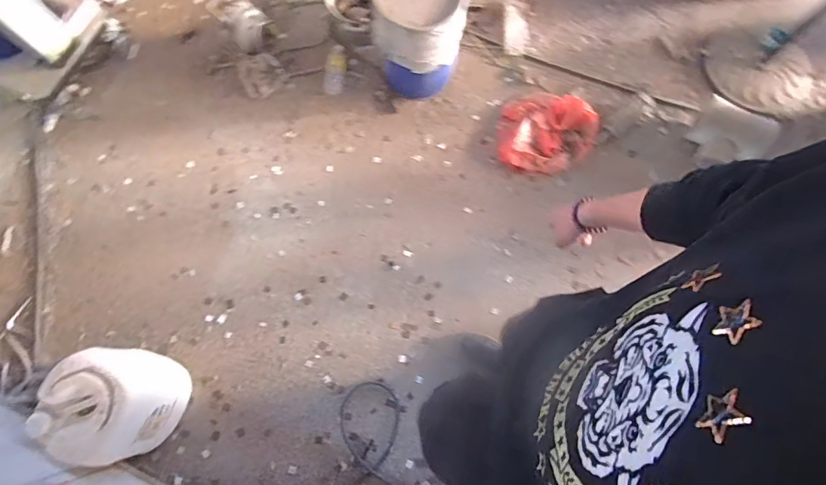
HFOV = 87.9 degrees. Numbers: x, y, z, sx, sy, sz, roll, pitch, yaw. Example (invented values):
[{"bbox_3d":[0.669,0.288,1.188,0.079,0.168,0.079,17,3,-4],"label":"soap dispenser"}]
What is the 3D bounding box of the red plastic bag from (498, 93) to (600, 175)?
[{"bbox_3d":[0.542,-0.446,1.715,0.373,0.063,0.358,4,75,2],"label":"red plastic bag"}]

